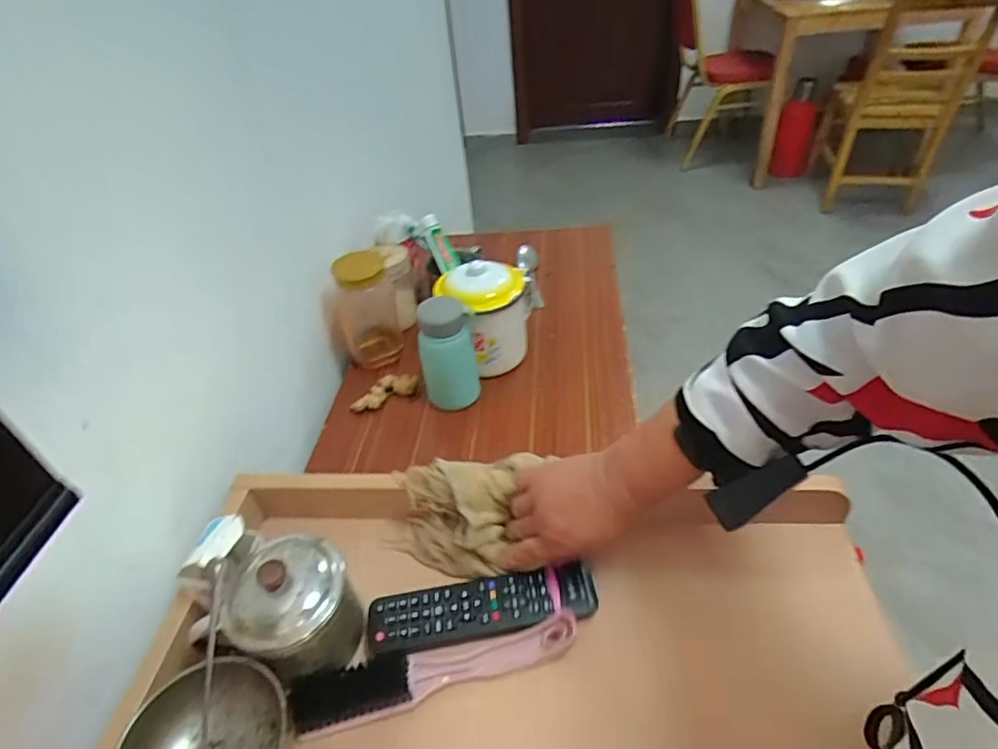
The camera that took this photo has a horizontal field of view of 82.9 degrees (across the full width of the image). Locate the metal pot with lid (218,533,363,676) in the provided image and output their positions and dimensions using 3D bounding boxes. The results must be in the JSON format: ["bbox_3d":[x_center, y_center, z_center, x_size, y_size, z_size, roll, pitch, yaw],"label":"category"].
[{"bbox_3d":[-0.167,0.185,0.456,0.090,0.096,0.091,-4,41,3],"label":"metal pot with lid"}]

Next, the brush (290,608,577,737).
[{"bbox_3d":[-0.048,0.227,0.447,0.222,0.032,0.040,-13,41,-7],"label":"brush"}]

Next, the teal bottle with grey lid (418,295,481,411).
[{"bbox_3d":[-0.065,-0.019,0.749,0.057,0.165,0.075,0,41,8],"label":"teal bottle with grey lid"}]

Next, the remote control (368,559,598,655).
[{"bbox_3d":[-0.014,0.200,0.490,0.194,0.015,0.050,-9,42,-5],"label":"remote control"}]

